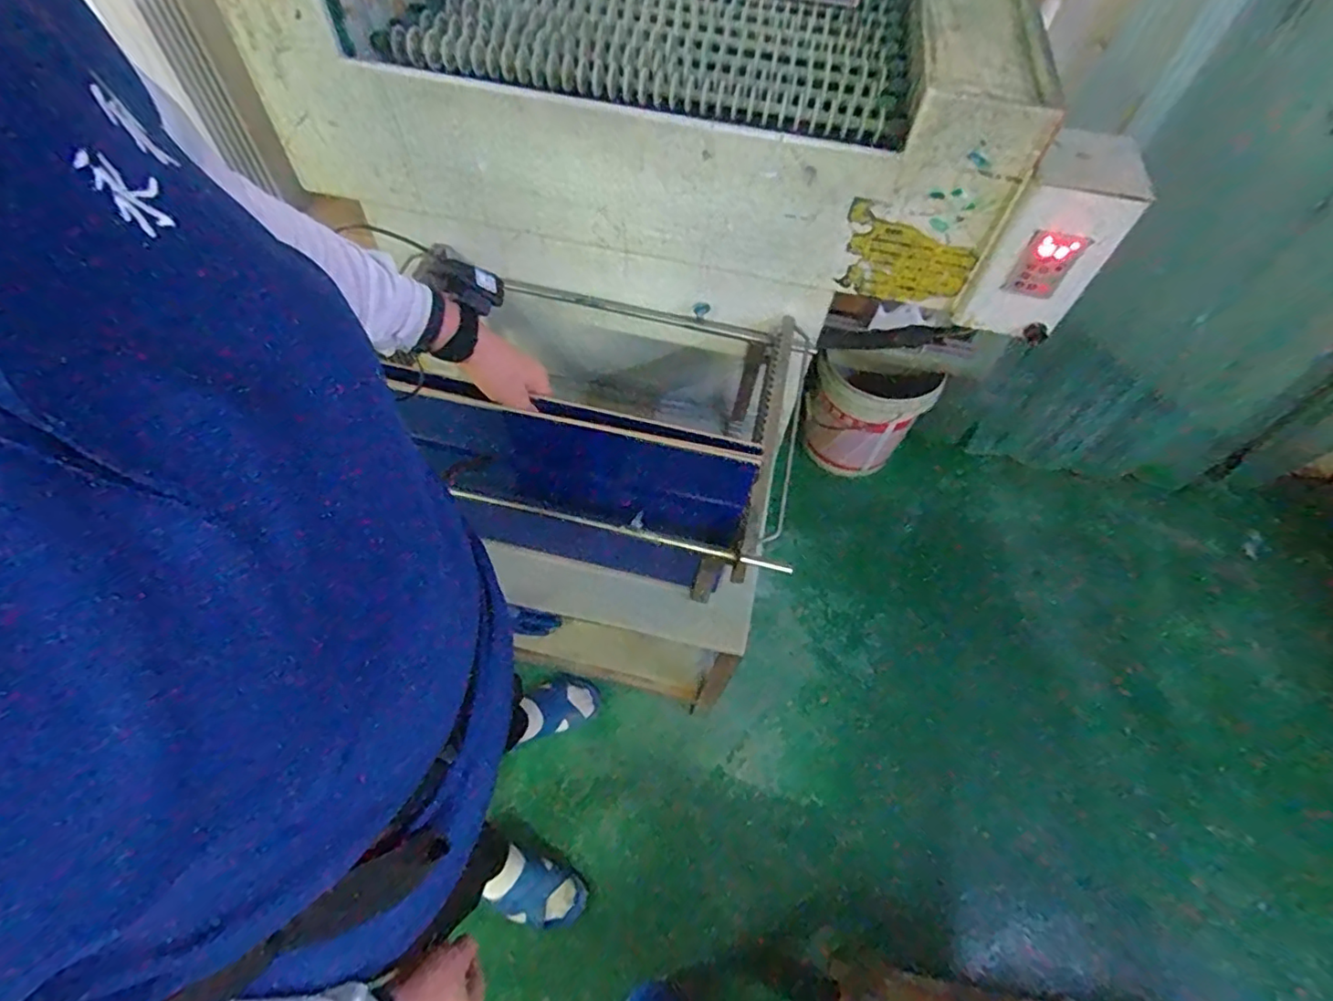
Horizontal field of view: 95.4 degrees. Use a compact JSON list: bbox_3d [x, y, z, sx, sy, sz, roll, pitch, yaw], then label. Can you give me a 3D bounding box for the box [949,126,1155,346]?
[{"bbox_3d":[0.475,-0.324,0.755,0.124,0.209,0.119,25,59,11],"label":"box"}]

